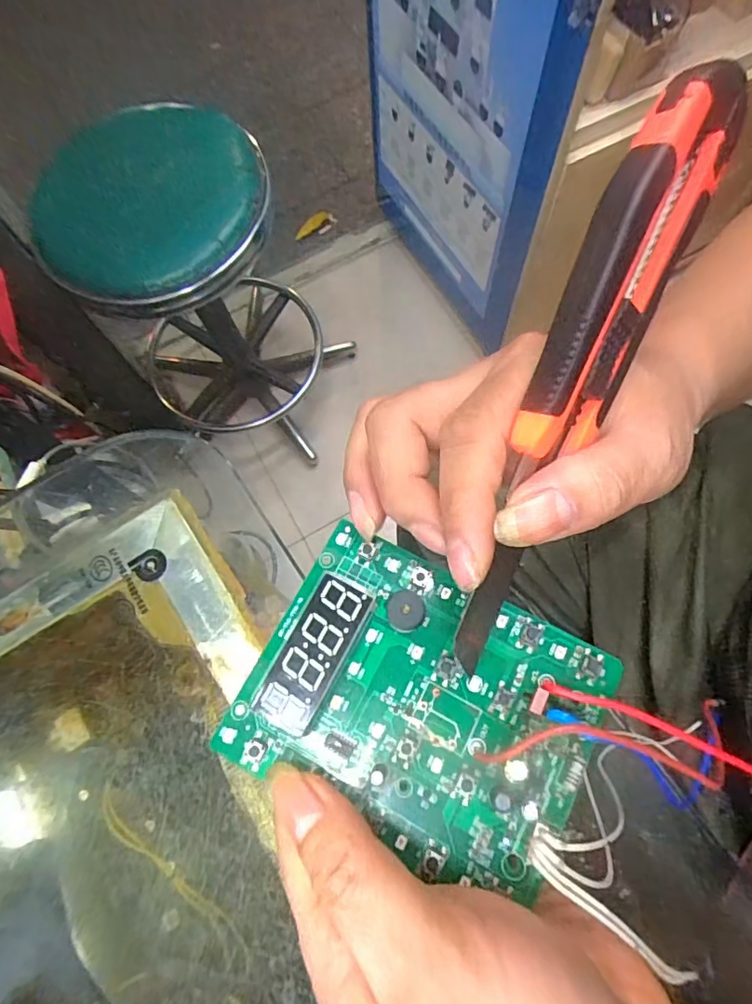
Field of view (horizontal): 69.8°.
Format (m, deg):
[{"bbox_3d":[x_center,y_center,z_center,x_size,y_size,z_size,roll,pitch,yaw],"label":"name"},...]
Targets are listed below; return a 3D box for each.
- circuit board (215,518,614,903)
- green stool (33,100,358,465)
[{"bbox_3d":[0.013,0.064,0.178,0.111,0.017,0.087,24,74,9],"label":"circuit board"},{"bbox_3d":[-0.281,-0.351,0.956,0.455,0.566,0.378,37,77,12],"label":"green stool"}]

